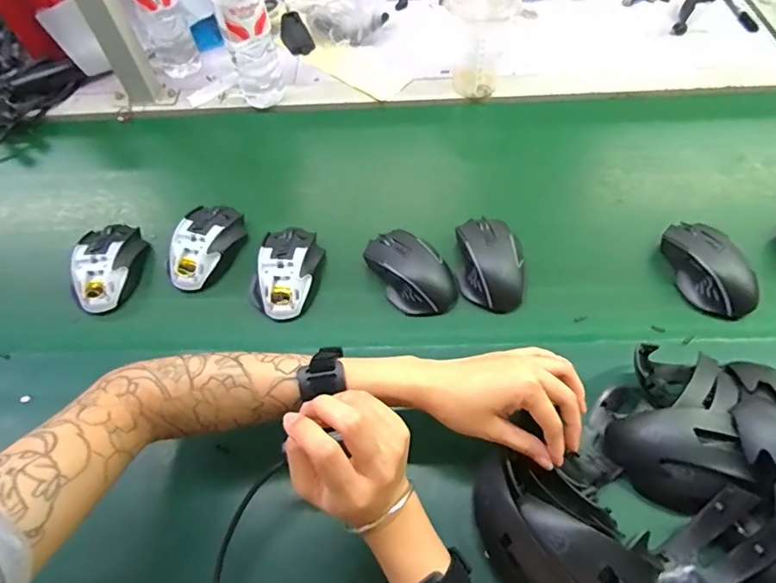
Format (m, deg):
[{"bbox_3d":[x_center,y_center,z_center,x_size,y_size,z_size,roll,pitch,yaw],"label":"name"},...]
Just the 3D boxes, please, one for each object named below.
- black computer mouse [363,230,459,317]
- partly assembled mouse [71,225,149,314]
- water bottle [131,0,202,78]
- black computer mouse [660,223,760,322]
[{"bbox_3d":[0.025,-0.024,0.554,0.066,0.041,0.113,-33,62,-16],"label":"black computer mouse"},{"bbox_3d":[-0.321,-0.032,0.581,0.069,0.033,0.109,-8,58,-1],"label":"partly assembled mouse"},{"bbox_3d":[-0.346,-0.430,0.731,0.075,0.224,0.077,-34,62,-17],"label":"water bottle"},{"bbox_3d":[0.343,-0.026,0.541,0.058,0.040,0.114,-16,58,-6],"label":"black computer mouse"}]

